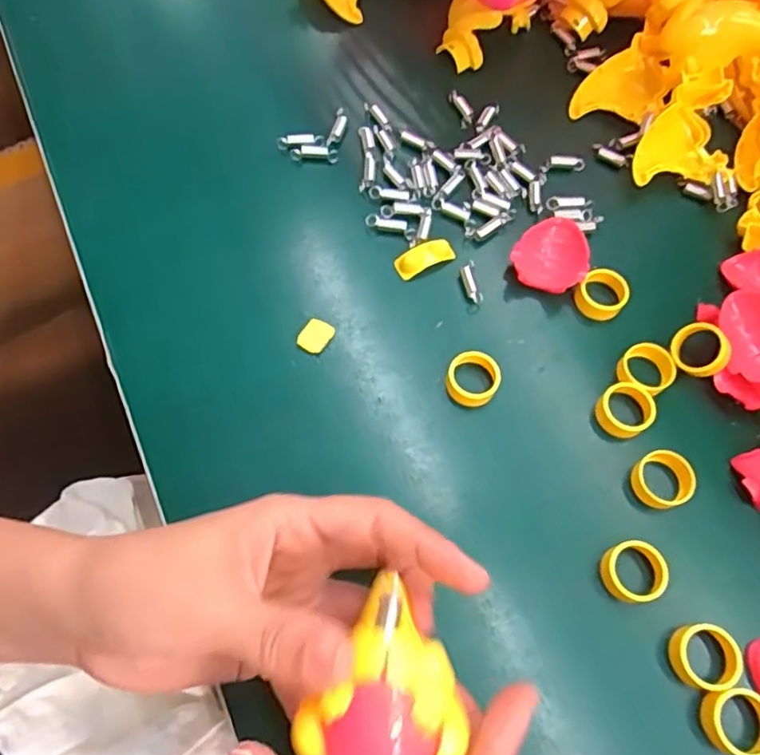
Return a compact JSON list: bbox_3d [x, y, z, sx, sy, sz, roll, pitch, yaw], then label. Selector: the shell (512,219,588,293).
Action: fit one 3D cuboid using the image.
[{"bbox_3d":[0.094,-0.066,0.334,0.039,0.013,0.046,28,69,13],"label":"shell"}]

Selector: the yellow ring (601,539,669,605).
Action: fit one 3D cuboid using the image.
[{"bbox_3d":[0.109,0.086,0.269,0.027,0.016,0.025,0,66,1],"label":"yellow ring"}]

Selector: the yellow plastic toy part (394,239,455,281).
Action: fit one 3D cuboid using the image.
[{"bbox_3d":[0.024,-0.065,0.335,0.033,0.004,0.014,-28,68,-11],"label":"yellow plastic toy part"}]

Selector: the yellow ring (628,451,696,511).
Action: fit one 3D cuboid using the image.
[{"bbox_3d":[0.131,0.049,0.287,0.026,0.016,0.025,0,66,1],"label":"yellow ring"}]

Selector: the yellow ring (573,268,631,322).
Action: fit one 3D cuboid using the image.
[{"bbox_3d":[0.118,-0.043,0.327,0.025,0.016,0.025,0,66,1],"label":"yellow ring"}]

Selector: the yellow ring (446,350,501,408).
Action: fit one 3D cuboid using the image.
[{"bbox_3d":[0.046,0.001,0.304,0.025,0.012,0.026,0,66,1],"label":"yellow ring"}]

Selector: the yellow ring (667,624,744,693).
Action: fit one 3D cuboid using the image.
[{"bbox_3d":[0.134,0.117,0.256,0.027,0.013,0.024,-10,66,-4],"label":"yellow ring"}]

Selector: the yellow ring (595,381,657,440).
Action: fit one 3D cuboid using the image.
[{"bbox_3d":[0.119,0.017,0.300,0.026,0.014,0.025,0,66,1],"label":"yellow ring"}]

